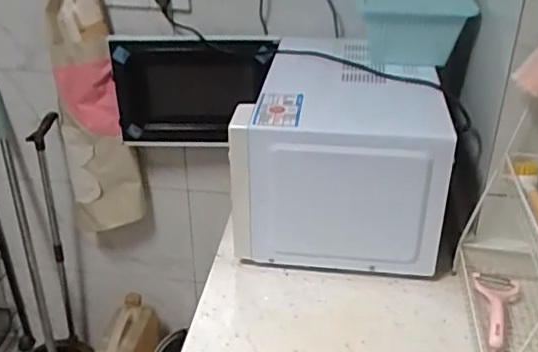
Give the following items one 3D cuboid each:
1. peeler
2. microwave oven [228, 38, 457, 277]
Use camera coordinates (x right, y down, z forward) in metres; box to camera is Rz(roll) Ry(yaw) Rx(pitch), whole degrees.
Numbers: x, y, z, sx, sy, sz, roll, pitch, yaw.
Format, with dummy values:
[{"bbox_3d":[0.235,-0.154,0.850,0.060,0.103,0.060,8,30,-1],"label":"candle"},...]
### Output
[{"bbox_3d":[0.325,0.191,0.854,0.063,0.028,0.152,11,32,19],"label":"peeler"},{"bbox_3d":[0.127,-0.045,1.060,0.326,0.283,0.399,4,30,7],"label":"microwave oven"}]

